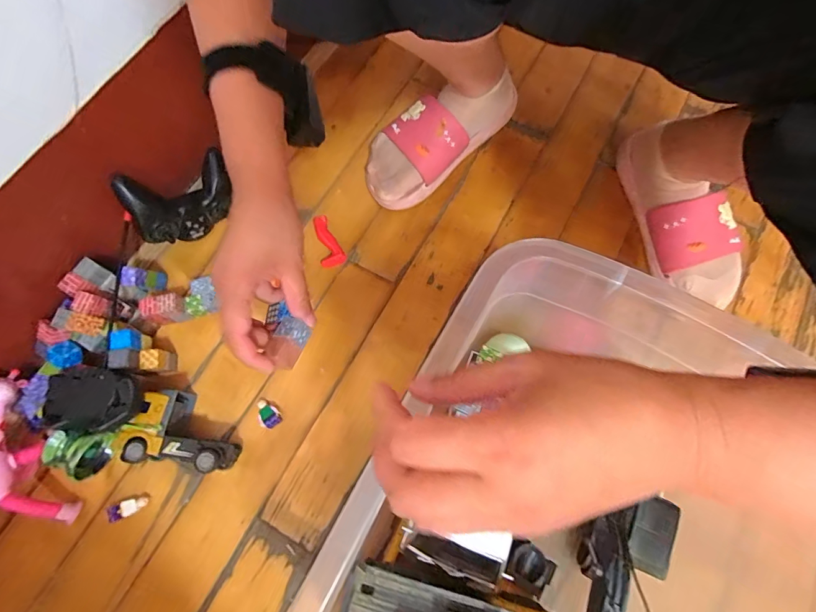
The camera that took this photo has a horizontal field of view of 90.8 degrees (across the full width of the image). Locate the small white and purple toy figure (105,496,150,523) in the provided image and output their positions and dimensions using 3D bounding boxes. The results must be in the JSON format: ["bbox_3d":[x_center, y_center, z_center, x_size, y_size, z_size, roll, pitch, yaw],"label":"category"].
[{"bbox_3d":[-0.292,0.211,0.419,0.038,0.012,0.016,-21,73,-7],"label":"small white and purple toy figure"}]

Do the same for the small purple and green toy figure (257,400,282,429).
[{"bbox_3d":[-0.157,0.120,0.448,0.023,0.014,0.033,-37,76,-11],"label":"small purple and green toy figure"}]

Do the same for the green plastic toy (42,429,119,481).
[{"bbox_3d":[-0.335,0.153,0.414,0.041,0.055,0.046,3,72,1],"label":"green plastic toy"}]

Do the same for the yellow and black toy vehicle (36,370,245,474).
[{"bbox_3d":[-0.275,0.118,0.419,0.198,0.070,0.068,13,73,4],"label":"yellow and black toy vehicle"}]

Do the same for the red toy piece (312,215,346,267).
[{"bbox_3d":[-0.102,-0.084,0.514,0.030,0.011,0.072,-16,73,-5],"label":"red toy piece"}]

